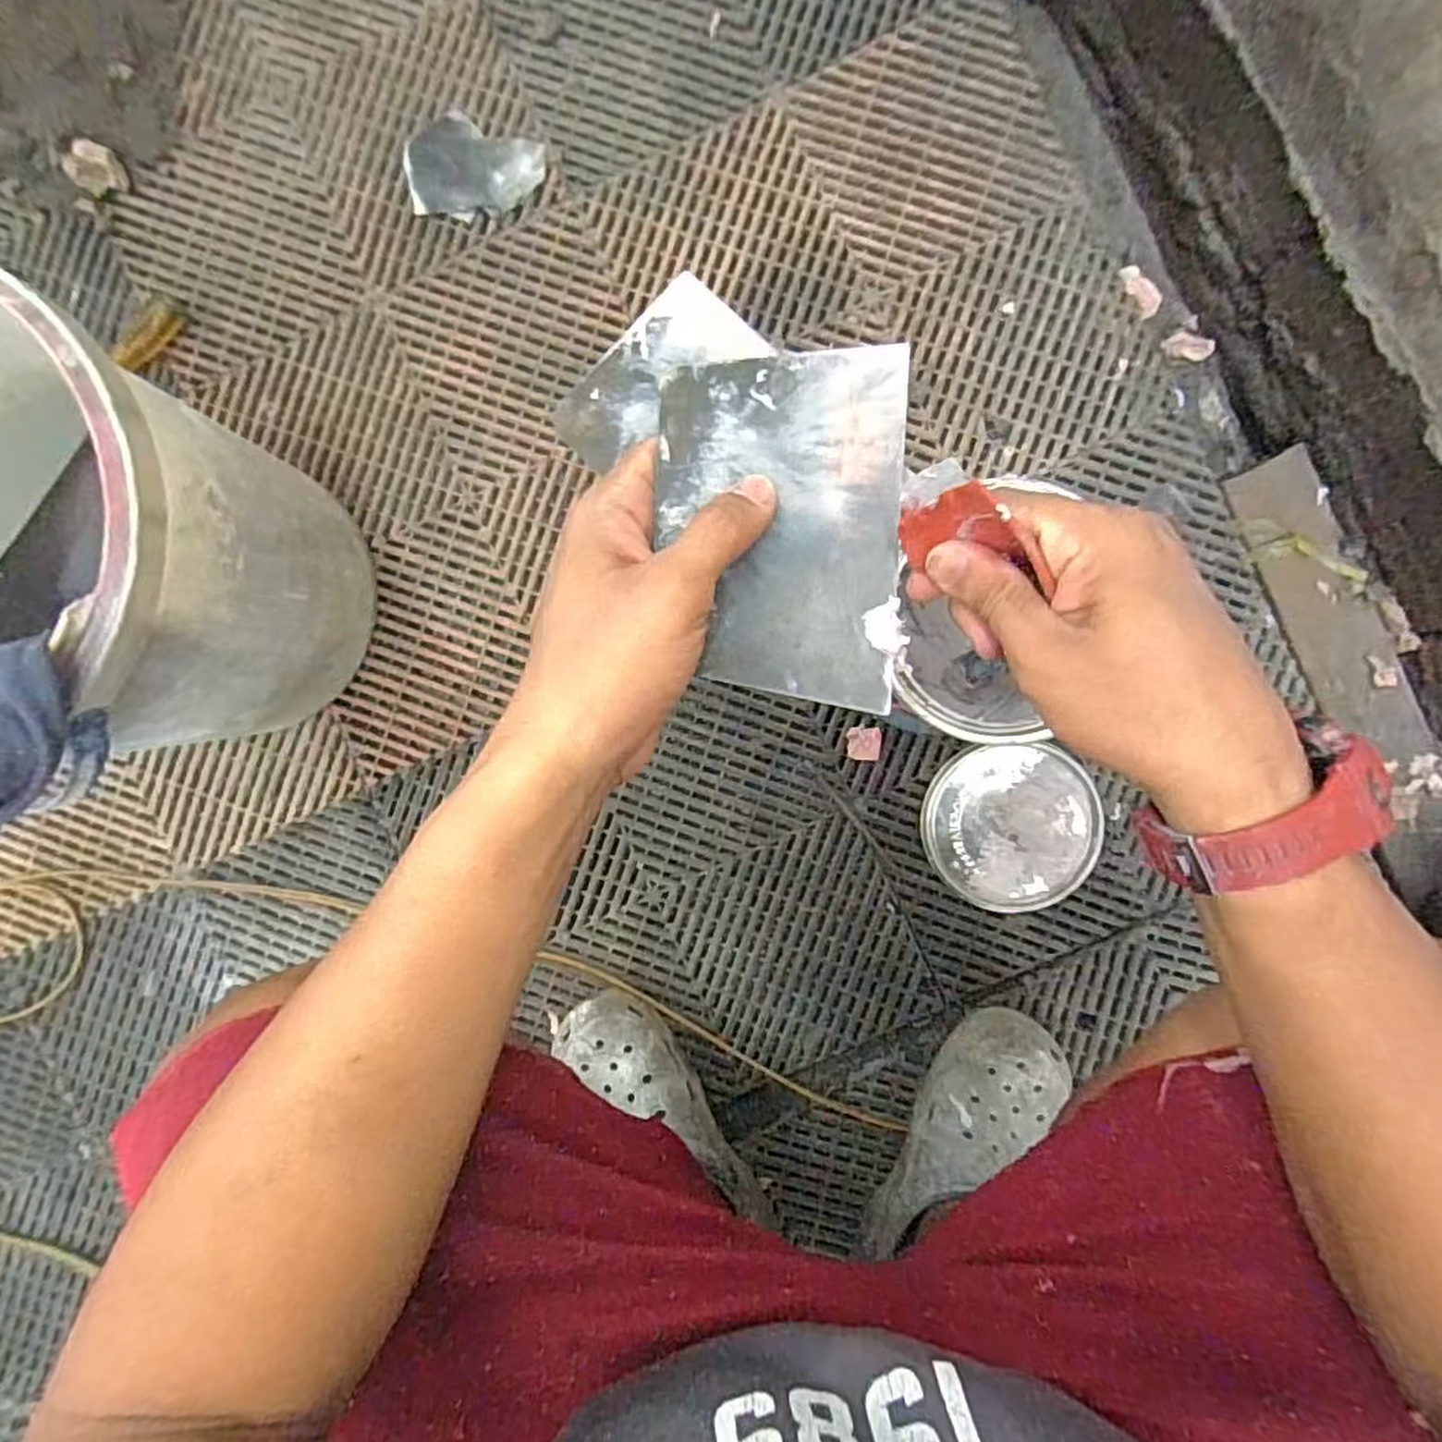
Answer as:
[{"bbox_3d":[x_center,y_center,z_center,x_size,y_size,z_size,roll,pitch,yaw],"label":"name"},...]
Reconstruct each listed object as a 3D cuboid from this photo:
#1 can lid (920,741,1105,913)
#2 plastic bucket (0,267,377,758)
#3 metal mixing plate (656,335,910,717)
[{"bbox_3d":[0.260,0.097,0.664,0.146,0.017,0.148,-5,93,3],"label":"can lid"},{"bbox_3d":[-0.453,-0.124,0.538,0.302,0.309,0.286,-10,90,1],"label":"plastic bucket"},{"bbox_3d":[0.026,-0.076,0.295,0.096,0.004,0.137,-1,95,-8],"label":"metal mixing plate"}]

